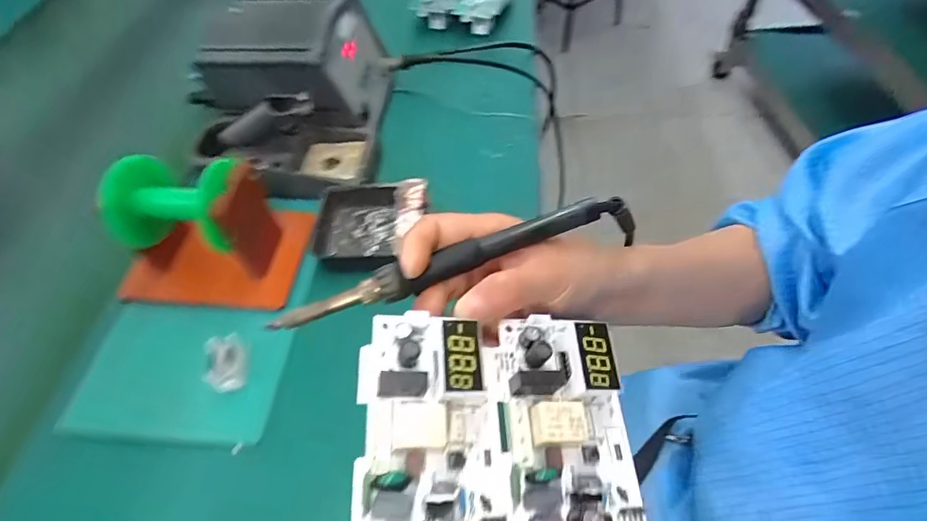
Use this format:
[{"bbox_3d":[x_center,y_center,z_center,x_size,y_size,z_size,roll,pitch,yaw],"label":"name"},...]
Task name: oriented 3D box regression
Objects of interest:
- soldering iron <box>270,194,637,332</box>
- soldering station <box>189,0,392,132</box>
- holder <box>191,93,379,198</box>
[{"bbox_3d":[-0.003,0.004,0.244,0.195,0.022,0.016,-19,54,-3],"label":"soldering iron"},{"bbox_3d":[-0.172,-0.206,0.471,0.169,0.095,0.122,3,54,5],"label":"soldering station"},{"bbox_3d":[-0.172,-0.112,0.433,0.170,0.083,0.084,0,54,3],"label":"holder"}]

